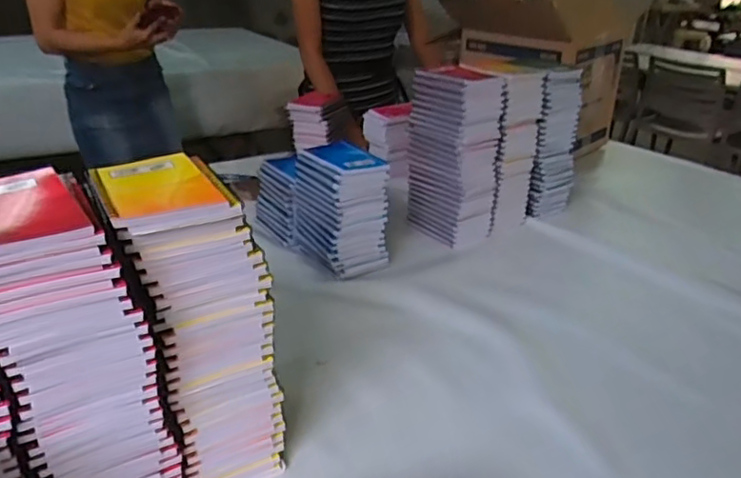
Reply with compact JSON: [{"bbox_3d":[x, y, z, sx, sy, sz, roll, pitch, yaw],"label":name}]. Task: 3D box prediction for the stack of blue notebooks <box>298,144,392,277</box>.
[{"bbox_3d":[-0.043,-0.041,0.914,0.105,0.172,0.121,-10,28,-25],"label":"stack of blue notebooks"}]

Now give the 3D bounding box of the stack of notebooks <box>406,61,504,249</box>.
[{"bbox_3d":[0.144,-0.142,1.019,0.102,0.280,0.136,-14,30,-33],"label":"stack of notebooks"}]

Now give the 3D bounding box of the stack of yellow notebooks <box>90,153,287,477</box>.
[{"bbox_3d":[-0.155,0.078,0.519,0.119,0.279,0.121,-11,28,-28],"label":"stack of yellow notebooks"}]

